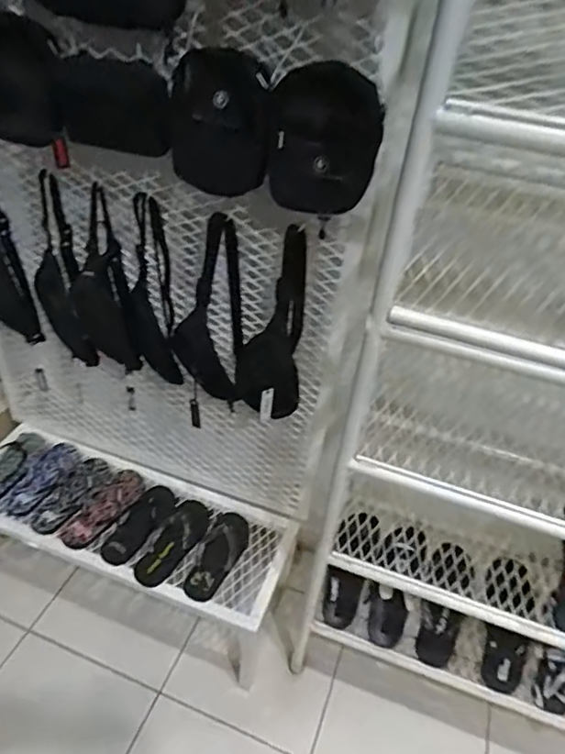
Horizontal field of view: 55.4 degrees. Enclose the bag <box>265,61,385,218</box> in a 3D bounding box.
[{"bbox_3d":[0.063,-0.364,0.846,0.170,0.208,0.049,10,38,5],"label":"bag"}]

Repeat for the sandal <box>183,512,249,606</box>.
[{"bbox_3d":[-0.153,0.438,1.346,0.092,0.048,0.266,15,39,11],"label":"sandal"}]

